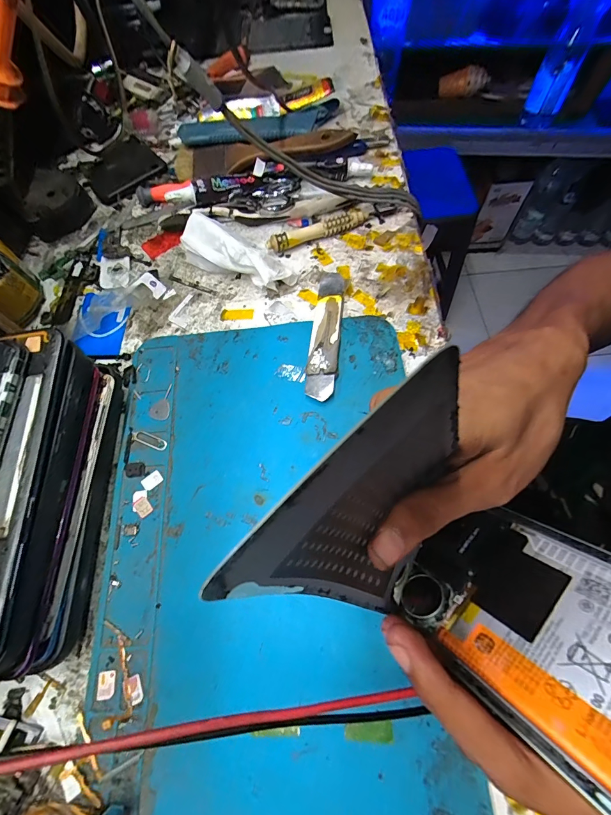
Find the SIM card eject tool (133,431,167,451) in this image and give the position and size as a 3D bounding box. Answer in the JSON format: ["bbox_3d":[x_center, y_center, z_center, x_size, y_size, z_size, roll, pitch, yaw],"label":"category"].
[{"bbox_3d":[-0.106,0.022,0.243,0.025,0.004,0.008,21,70,8],"label":"SIM card eject tool"}]

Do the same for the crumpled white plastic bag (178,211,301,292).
[{"bbox_3d":[-0.056,-0.120,0.286,0.097,0.034,0.024,28,71,14],"label":"crumpled white plastic bag"}]

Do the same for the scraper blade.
[{"bbox_3d":[0.016,-0.058,0.266,0.021,0.009,0.114,6,67,6],"label":"scraper blade"}]

